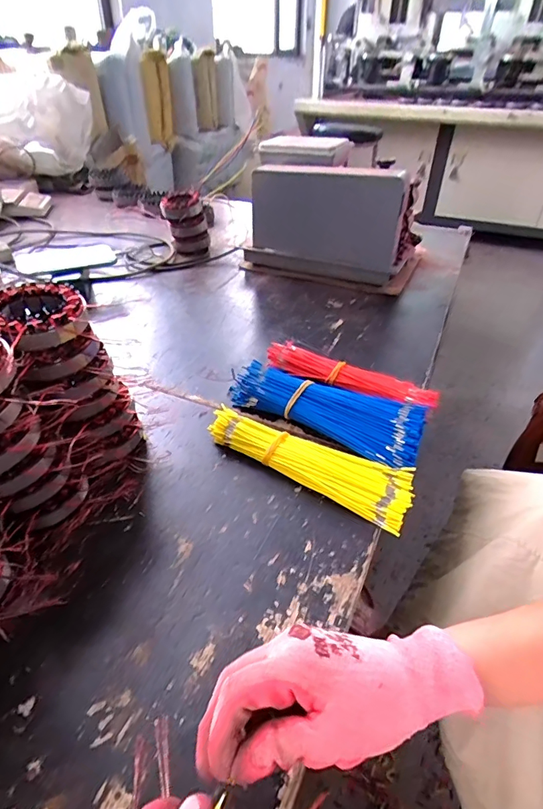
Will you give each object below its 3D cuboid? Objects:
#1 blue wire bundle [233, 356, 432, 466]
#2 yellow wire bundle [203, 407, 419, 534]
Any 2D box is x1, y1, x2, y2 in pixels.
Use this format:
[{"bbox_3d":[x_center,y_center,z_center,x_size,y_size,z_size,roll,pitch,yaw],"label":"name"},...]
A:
[{"bbox_3d":[0.067,0.002,0.557,0.245,0.041,0.093,21,43,23],"label":"blue wire bundle"},{"bbox_3d":[0.042,0.059,0.496,0.239,0.027,0.070,23,44,25],"label":"yellow wire bundle"}]

